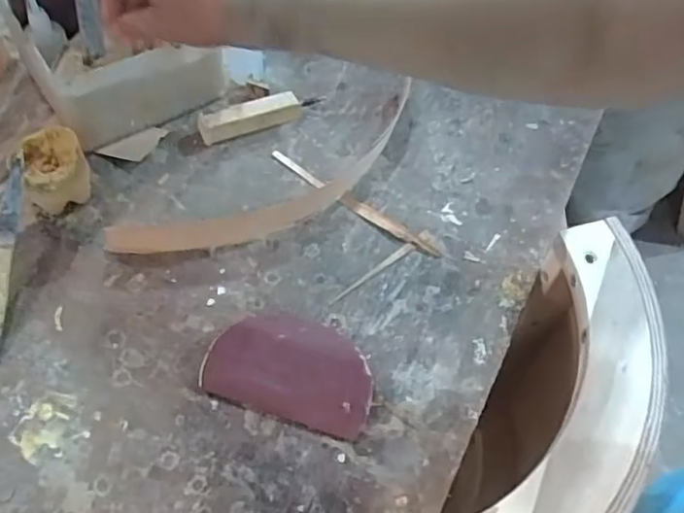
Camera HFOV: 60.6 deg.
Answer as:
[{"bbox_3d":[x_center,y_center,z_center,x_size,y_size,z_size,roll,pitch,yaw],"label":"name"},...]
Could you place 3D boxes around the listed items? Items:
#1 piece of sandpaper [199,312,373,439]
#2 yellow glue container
[{"bbox_3d":[-0.035,0.077,0.425,0.119,0.016,0.079,14,56,6],"label":"piece of sandpaper"},{"bbox_3d":[-0.237,-0.070,0.487,0.053,0.053,0.058,-21,59,-17],"label":"yellow glue container"}]

